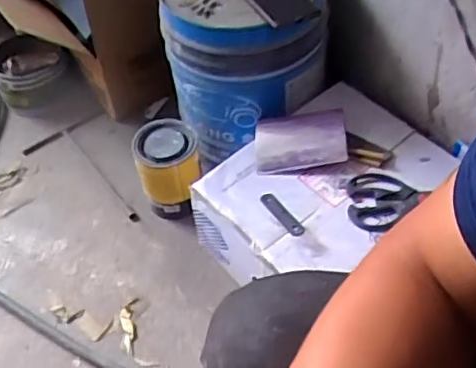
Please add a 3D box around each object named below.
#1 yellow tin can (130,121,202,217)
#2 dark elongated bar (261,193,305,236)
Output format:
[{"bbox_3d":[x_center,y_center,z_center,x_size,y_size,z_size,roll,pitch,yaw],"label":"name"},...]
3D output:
[{"bbox_3d":[-0.117,-0.022,1.075,0.103,0.145,0.113,-2,51,3],"label":"yellow tin can"},{"bbox_3d":[0.065,0.044,0.886,0.024,0.009,0.088,-30,55,-19],"label":"dark elongated bar"}]

